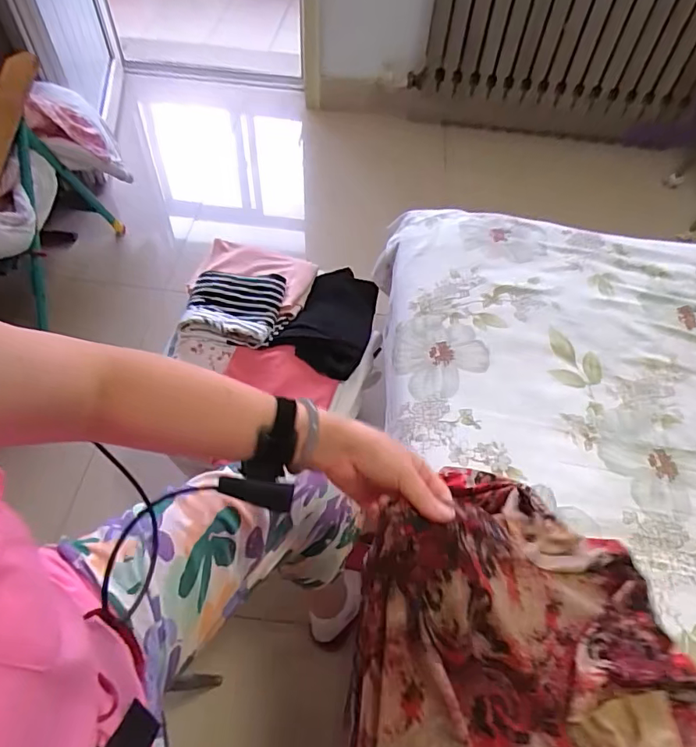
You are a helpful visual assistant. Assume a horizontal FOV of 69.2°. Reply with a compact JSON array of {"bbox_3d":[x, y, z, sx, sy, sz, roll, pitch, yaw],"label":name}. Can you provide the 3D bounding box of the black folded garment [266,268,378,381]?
[{"bbox_3d":[-0.025,-0.108,0.958,0.158,0.067,0.273,18,57,9],"label":"black folded garment"}]

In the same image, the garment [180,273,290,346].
[{"bbox_3d":[-0.213,-0.126,0.932,0.166,0.035,0.161,9,55,2],"label":"garment"}]

